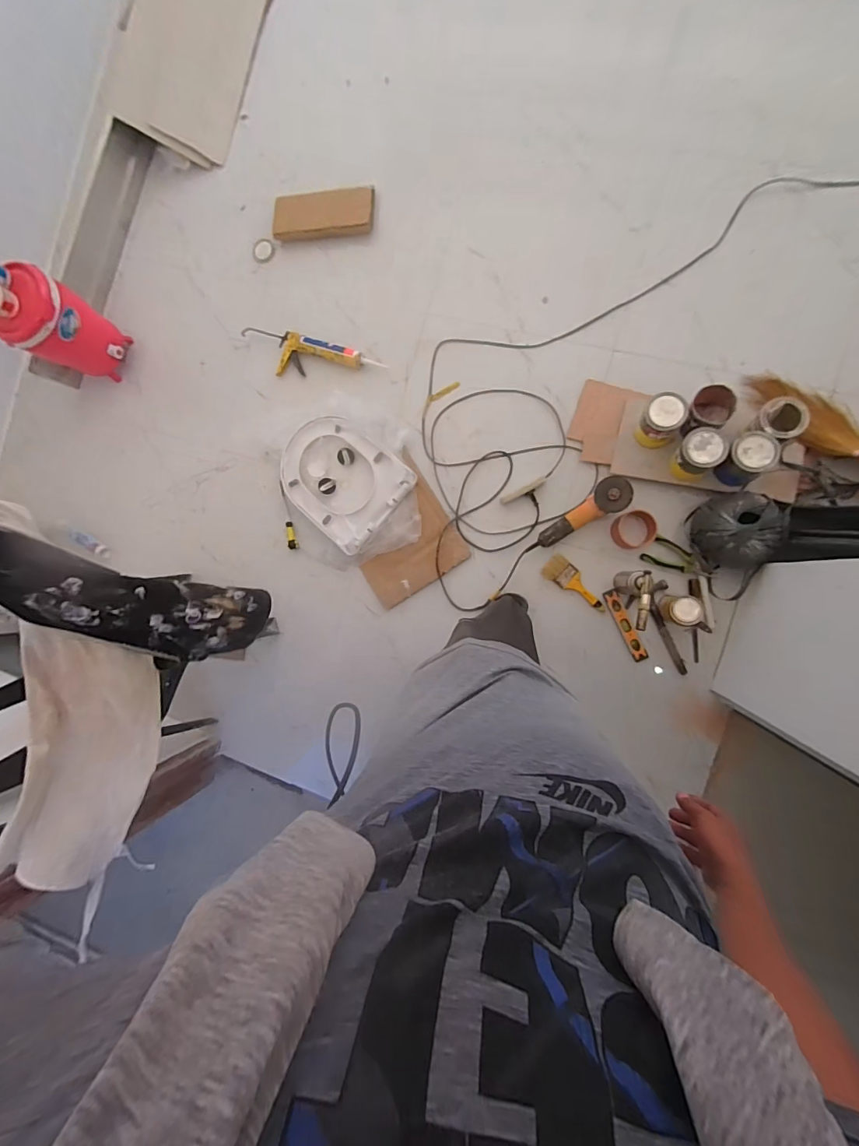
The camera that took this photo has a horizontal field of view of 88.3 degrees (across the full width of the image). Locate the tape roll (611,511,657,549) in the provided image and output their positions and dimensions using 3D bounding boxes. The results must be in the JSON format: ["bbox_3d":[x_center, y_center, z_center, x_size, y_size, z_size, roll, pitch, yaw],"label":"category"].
[{"bbox_3d":[0.590,-0.124,1.265,0.122,0.055,0.111,0,87,9],"label":"tape roll"}]

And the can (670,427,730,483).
[{"bbox_3d":[0.713,-0.317,1.178,0.107,0.097,0.120,41,95,8],"label":"can"}]

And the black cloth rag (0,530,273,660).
[{"bbox_3d":[-0.383,0.041,0.566,0.069,0.330,0.144,31,92,44],"label":"black cloth rag"}]

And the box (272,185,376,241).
[{"bbox_3d":[-0.359,-1.212,1.489,0.356,0.032,0.141,2,87,9],"label":"box"}]

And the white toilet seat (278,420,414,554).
[{"bbox_3d":[-0.291,-0.300,1.426,0.431,0.048,0.332,40,93,9],"label":"white toilet seat"}]

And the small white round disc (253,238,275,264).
[{"bbox_3d":[-0.572,-1.111,1.529,0.074,0.009,0.083,19,90,9],"label":"small white round disc"}]

